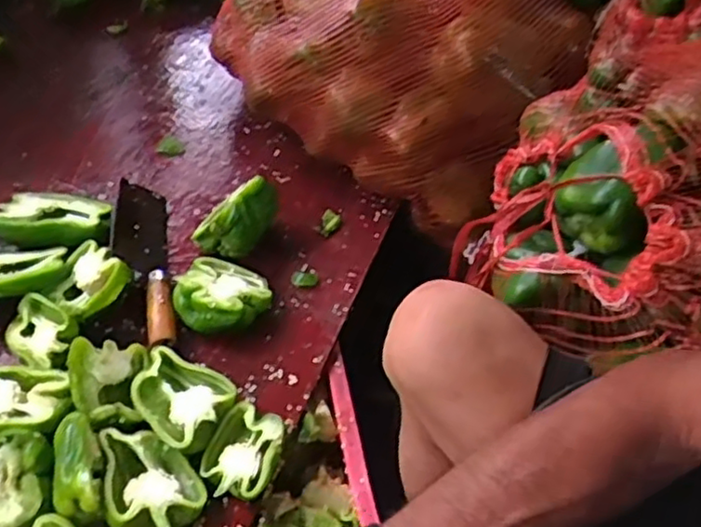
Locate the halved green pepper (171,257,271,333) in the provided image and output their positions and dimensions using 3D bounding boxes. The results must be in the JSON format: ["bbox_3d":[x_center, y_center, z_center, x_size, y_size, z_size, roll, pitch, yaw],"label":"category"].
[{"bbox_3d":[-0.132,0.034,0.709,0.088,0.046,0.078,19,53,16],"label":"halved green pepper"}]

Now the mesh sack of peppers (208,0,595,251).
[{"bbox_3d":[0.048,-0.268,0.847,0.426,0.197,0.318,30,57,22],"label":"mesh sack of peppers"}]

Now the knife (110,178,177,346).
[{"bbox_3d":[-0.228,-0.010,0.740,0.067,0.028,0.232,28,30,-37],"label":"knife"}]

